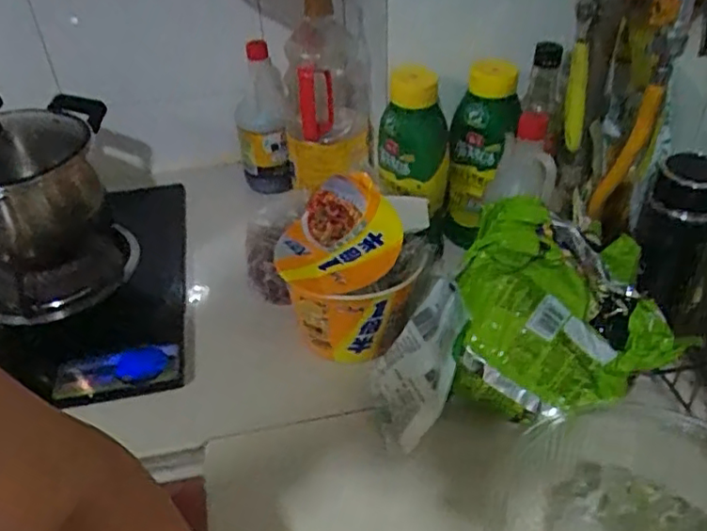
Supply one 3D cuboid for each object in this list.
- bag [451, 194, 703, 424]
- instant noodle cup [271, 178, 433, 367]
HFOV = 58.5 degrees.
[{"bbox_3d":[0.190,0.049,0.567,0.192,0.164,0.110,11,41,16],"label":"bag"},{"bbox_3d":[-0.005,-0.001,0.683,0.145,0.172,0.152,-1,39,1],"label":"instant noodle cup"}]

